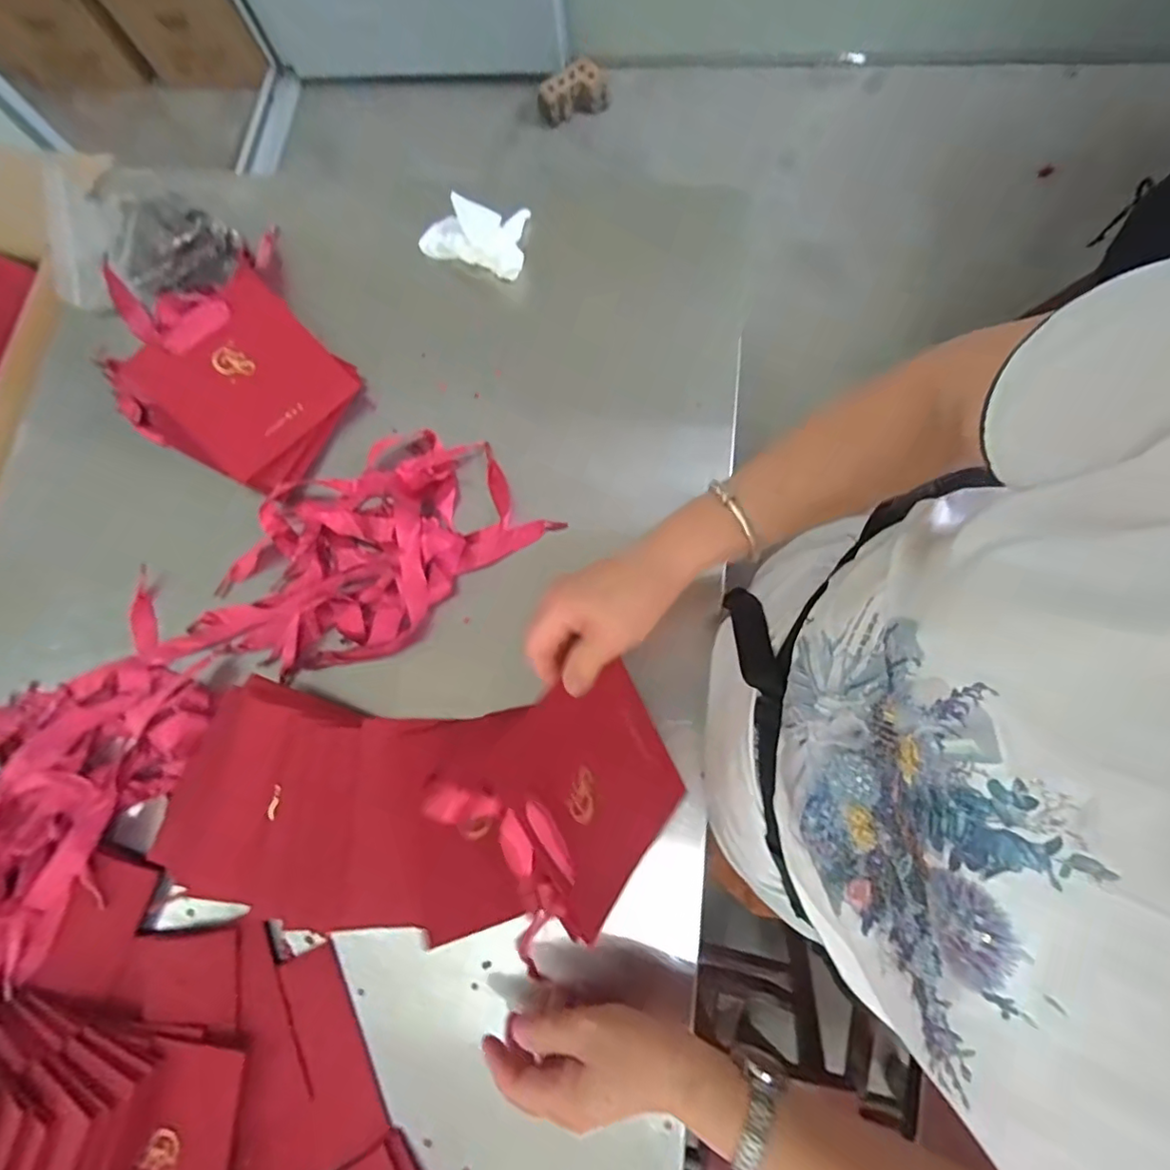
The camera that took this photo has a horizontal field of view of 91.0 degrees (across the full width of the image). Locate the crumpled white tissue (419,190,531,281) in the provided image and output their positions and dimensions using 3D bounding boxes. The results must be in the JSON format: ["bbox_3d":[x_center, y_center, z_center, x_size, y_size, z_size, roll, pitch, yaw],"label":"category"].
[{"bbox_3d":[-0.108,-0.352,0.577,0.107,0.023,0.068,18,79,9],"label":"crumpled white tissue"}]

